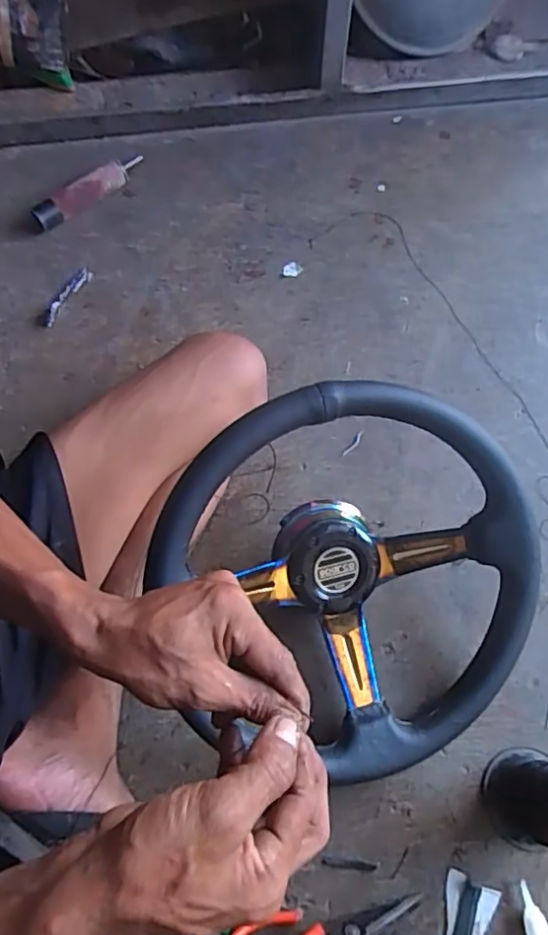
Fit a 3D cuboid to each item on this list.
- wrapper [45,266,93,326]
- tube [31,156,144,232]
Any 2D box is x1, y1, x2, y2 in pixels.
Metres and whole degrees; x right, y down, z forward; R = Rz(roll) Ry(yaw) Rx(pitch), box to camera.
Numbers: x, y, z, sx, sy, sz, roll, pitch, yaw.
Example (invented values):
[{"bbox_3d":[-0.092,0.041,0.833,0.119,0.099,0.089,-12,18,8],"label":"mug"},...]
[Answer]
[{"bbox_3d":[-0.257,-0.212,0.744,0.021,0.008,0.092,29,70,10],"label":"wrapper"},{"bbox_3d":[-0.245,-0.365,0.797,0.158,0.029,0.029,-34,72,-14],"label":"tube"}]

